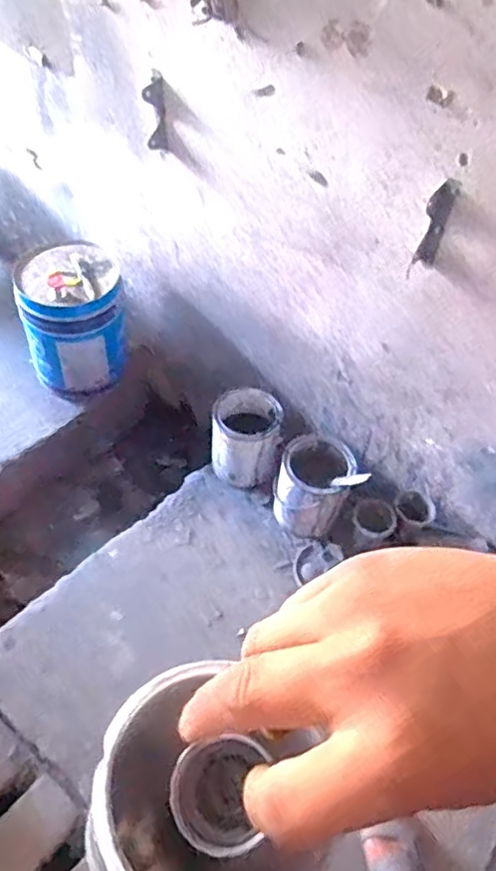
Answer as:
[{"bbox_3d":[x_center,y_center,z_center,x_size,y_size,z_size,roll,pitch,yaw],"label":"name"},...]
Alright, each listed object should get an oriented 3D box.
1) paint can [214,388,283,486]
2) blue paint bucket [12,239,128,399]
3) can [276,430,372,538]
[{"bbox_3d":[-0.005,0.008,1.637,0.165,0.190,0.173,2,50,-3],"label":"paint can"},{"bbox_3d":[-0.468,-0.303,1.757,0.271,0.367,0.245,-8,52,-12],"label":"blue paint bucket"},{"bbox_3d":[0.160,0.109,1.525,0.181,0.211,0.177,15,51,8],"label":"can"}]

